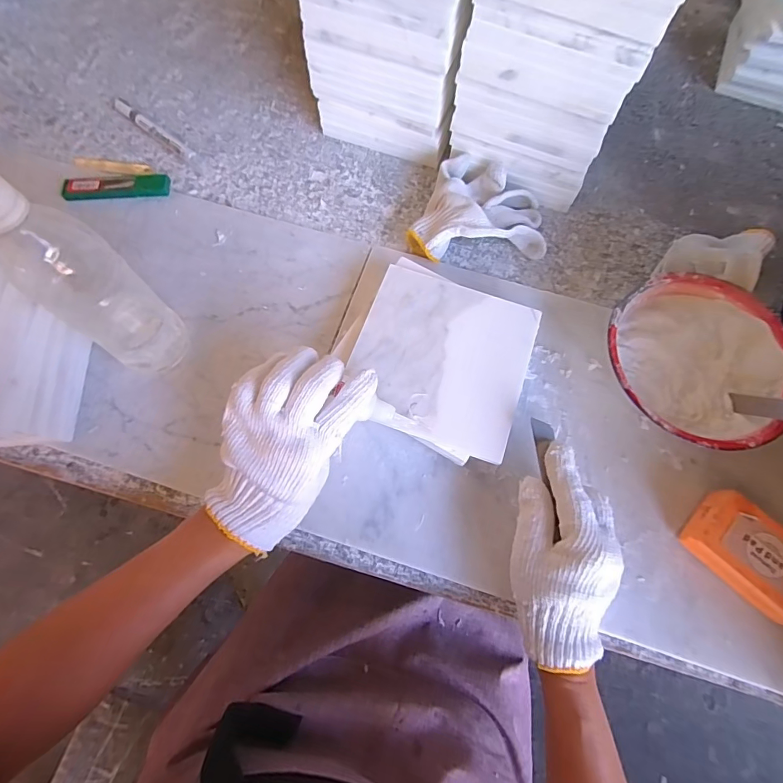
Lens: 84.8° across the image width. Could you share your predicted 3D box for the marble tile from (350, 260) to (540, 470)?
[{"bbox_3d":[0.046,-0.033,0.387,0.150,0.007,0.149,20,70,5],"label":"marble tile"}]

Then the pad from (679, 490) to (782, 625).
[{"bbox_3d":[0.297,0.137,0.353,0.098,0.036,0.064,41,74,12],"label":"pad"}]

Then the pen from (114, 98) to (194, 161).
[{"bbox_3d":[-0.295,-0.323,0.530,0.145,0.014,0.016,38,73,12],"label":"pen"}]

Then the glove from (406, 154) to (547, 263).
[{"bbox_3d":[0.092,-0.205,0.474,0.155,0.050,0.123,-6,70,-4],"label":"glove"}]

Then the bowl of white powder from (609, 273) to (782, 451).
[{"bbox_3d":[0.276,-0.024,0.403,0.160,0.051,0.158,1,70,-2],"label":"bowl of white powder"}]

